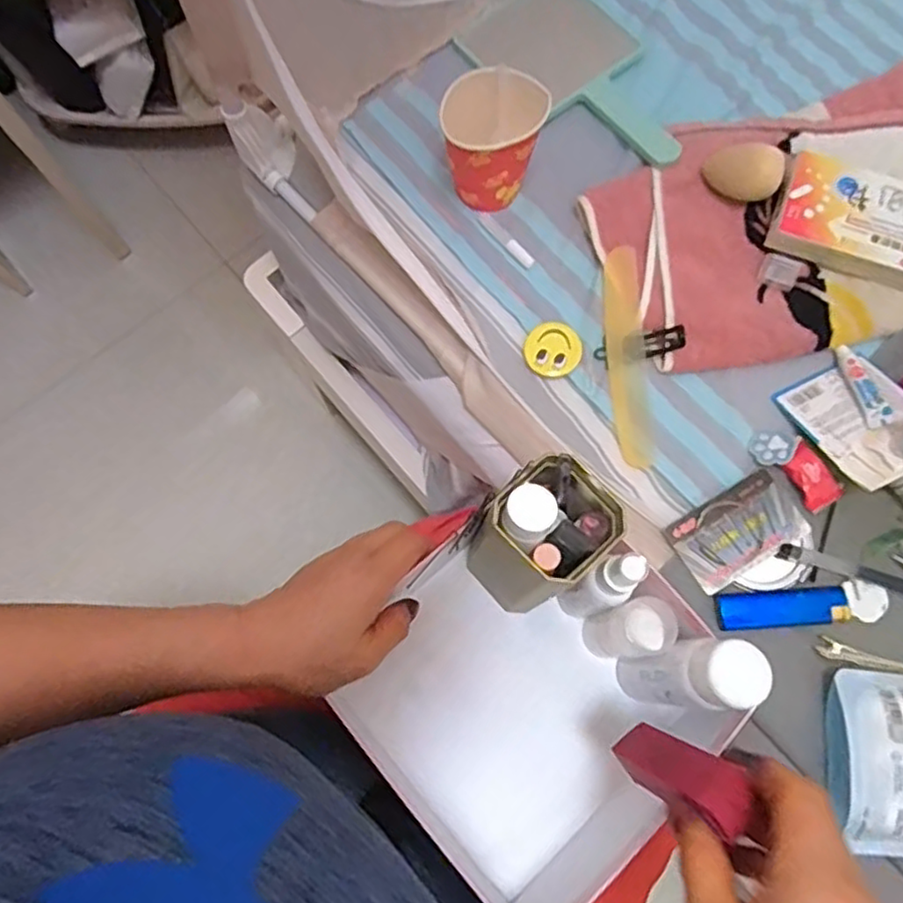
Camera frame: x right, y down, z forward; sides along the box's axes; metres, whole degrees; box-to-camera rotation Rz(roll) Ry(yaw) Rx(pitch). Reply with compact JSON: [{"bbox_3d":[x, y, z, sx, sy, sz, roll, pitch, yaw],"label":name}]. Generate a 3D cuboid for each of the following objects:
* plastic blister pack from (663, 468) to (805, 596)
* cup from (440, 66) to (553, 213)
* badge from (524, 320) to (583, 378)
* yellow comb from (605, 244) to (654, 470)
[{"bbox_3d":[0.197,0.055,0.463,0.081,0.007,0.052,-30,76,-7],"label":"plastic blister pack"},{"bbox_3d":[0.031,-0.225,0.492,0.071,0.080,0.064,-7,74,-1],"label":"cup"},{"bbox_3d":[0.076,-0.077,0.503,0.040,0.006,0.041,0,74,1],"label":"badge"},{"bbox_3d":[0.130,-0.071,0.500,0.027,0.004,0.165,-4,82,9],"label":"yellow comb"}]

